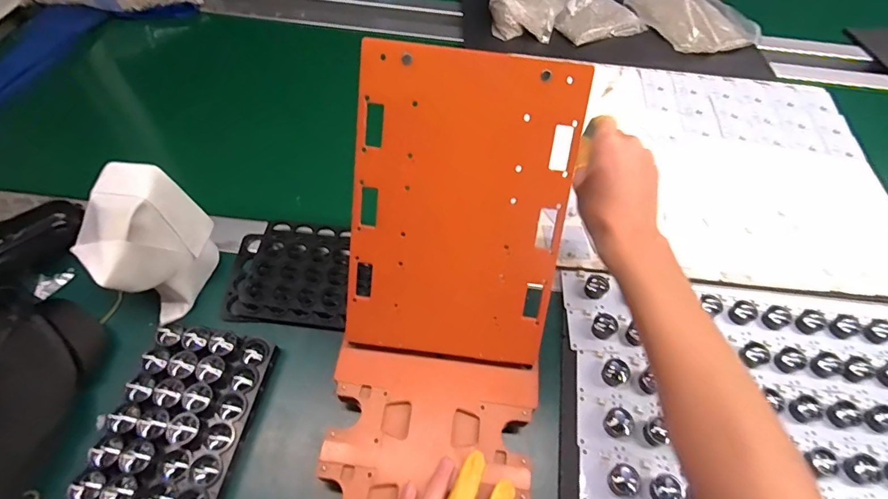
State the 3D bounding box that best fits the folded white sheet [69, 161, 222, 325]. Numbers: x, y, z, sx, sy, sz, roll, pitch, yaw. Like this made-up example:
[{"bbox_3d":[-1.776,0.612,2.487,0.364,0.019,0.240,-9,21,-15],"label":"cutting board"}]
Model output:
[{"bbox_3d":[-0.262,-0.010,0.385,0.067,0.101,0.103,19,56,8],"label":"folded white sheet"}]

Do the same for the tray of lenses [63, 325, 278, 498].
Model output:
[{"bbox_3d":[-0.212,0.157,0.344,0.095,0.041,0.188,9,56,2],"label":"tray of lenses"}]

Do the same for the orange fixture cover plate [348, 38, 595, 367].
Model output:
[{"bbox_3d":[0.012,-0.023,0.336,0.155,0.231,0.008,7,17,0],"label":"orange fixture cover plate"}]

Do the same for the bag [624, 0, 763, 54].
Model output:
[{"bbox_3d":[0.426,-0.391,0.748,0.177,0.030,0.171,-13,58,-13],"label":"bag"}]

